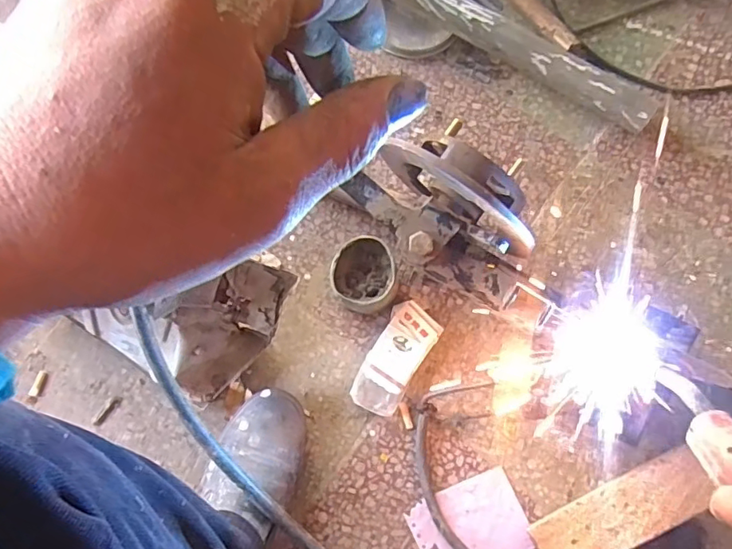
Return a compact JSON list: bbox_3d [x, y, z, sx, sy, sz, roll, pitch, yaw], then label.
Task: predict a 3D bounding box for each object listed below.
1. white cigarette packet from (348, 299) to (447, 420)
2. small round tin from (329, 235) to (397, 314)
[{"bbox_3d":[0.037,0.104,0.655,0.061,0.021,0.137,31,78,9],"label":"white cigarette packet"},{"bbox_3d":[0.000,0.001,0.665,0.086,0.056,0.092,-14,75,-2],"label":"small round tin"}]

